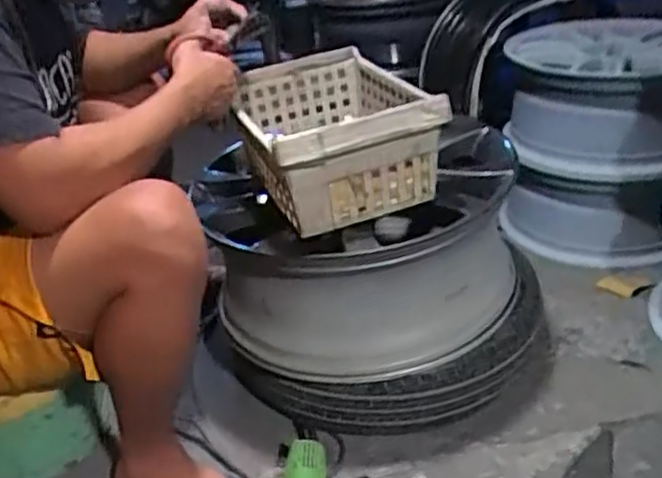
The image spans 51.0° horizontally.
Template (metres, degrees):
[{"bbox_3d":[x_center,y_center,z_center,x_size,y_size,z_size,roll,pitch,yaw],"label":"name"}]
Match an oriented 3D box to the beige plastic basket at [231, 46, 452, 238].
[{"bbox_3d":[-0.002,-0.159,1.039,0.256,0.150,0.373,-11,30,-10],"label":"beige plastic basket"}]

